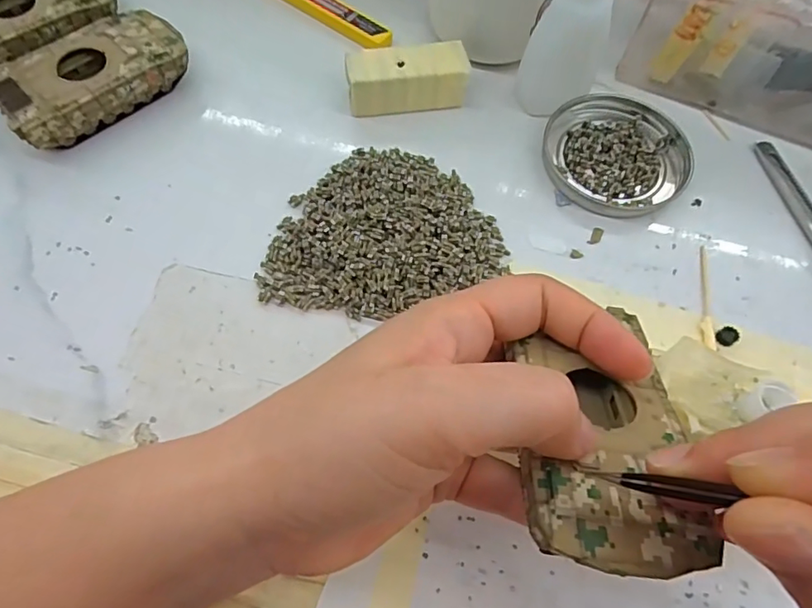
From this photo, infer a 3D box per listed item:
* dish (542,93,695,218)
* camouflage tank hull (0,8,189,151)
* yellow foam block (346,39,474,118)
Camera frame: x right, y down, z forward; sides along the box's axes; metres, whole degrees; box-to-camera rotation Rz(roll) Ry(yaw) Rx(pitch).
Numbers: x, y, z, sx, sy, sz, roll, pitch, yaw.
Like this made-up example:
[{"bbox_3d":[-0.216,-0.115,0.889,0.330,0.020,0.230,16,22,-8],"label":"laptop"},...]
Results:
[{"bbox_3d":[0.117,-0.084,0.292,0.080,0.010,0.076,1,66,-2],"label":"dish"},{"bbox_3d":[-0.167,-0.122,0.286,0.095,0.029,0.049,-41,73,-18],"label":"camouflage tank hull"},{"bbox_3d":[0.000,-0.125,0.295,0.064,0.025,0.031,-9,66,-6],"label":"yellow foam block"}]

